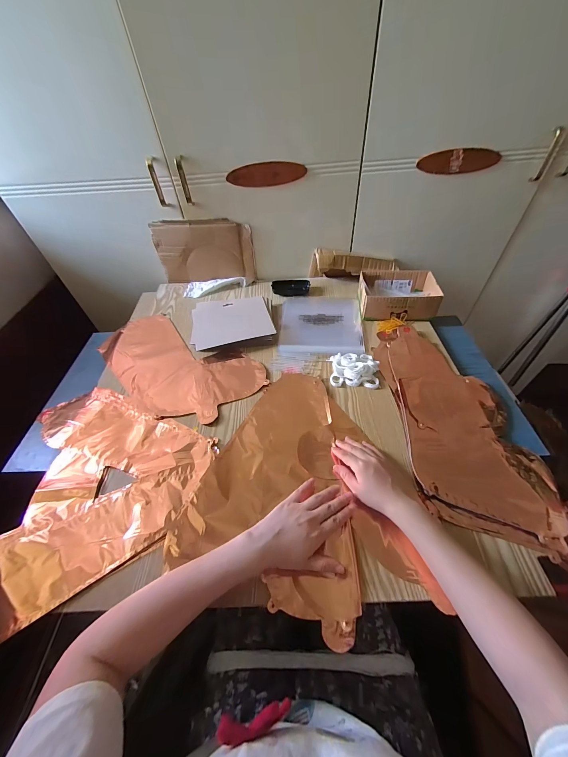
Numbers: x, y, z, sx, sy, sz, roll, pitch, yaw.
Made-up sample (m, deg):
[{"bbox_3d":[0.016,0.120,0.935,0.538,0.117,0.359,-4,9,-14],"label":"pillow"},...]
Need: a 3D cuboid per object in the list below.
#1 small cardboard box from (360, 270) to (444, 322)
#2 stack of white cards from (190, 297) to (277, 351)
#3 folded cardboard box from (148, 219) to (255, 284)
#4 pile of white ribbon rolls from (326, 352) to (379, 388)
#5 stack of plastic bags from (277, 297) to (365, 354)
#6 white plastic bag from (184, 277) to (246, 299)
[{"bbox_3d":[0.290,-0.216,0.721,0.185,0.064,0.141,2,50,5],"label":"small cardboard box"},{"bbox_3d":[-0.128,-0.146,0.713,0.200,0.029,0.166,-9,50,-4],"label":"stack of white cards"},{"bbox_3d":[-0.226,-0.371,0.815,0.275,0.170,0.052,2,50,5],"label":"folded cardboard box"},{"bbox_3d":[0.154,-0.025,0.611,0.103,0.028,0.089,3,50,6],"label":"pile of white ribbon rolls"},{"bbox_3d":[0.096,-0.147,0.723,0.201,0.014,0.229,2,50,5],"label":"stack of plastic bags"},{"bbox_3d":[-0.209,-0.286,0.846,0.184,0.022,0.067,-11,50,-6],"label":"white plastic bag"}]

